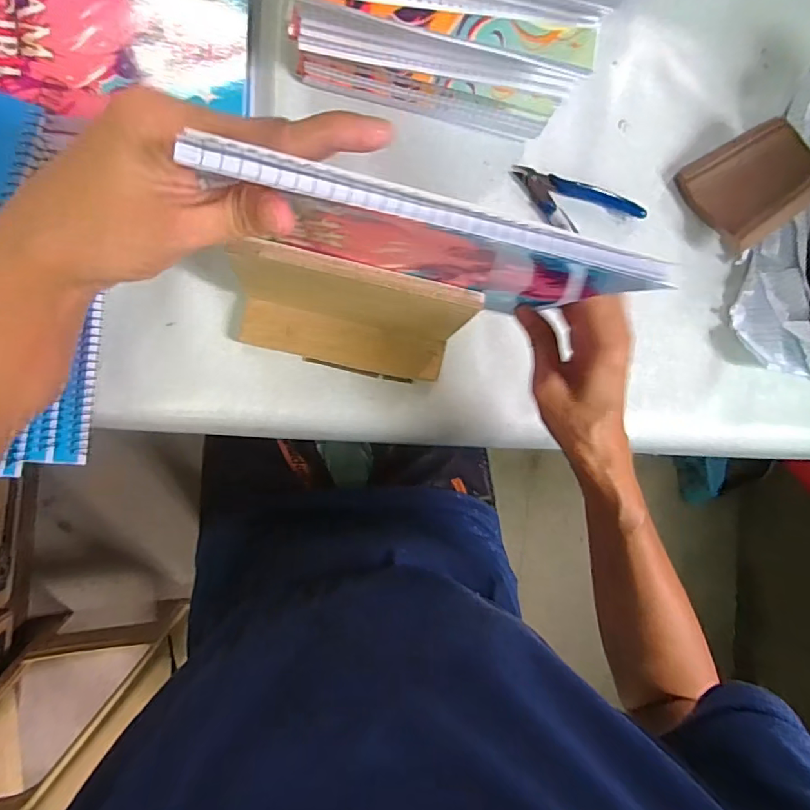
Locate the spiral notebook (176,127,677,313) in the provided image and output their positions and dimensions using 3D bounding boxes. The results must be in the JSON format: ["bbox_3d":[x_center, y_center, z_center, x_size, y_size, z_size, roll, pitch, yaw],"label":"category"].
[{"bbox_3d":[0.014,-0.078,0.247,0.192,0.144,0.015,10,95,-10],"label":"spiral notebook"}]

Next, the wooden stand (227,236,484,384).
[{"bbox_3d":[-0.038,-0.056,0.346,0.154,0.109,0.060,12,87,-8],"label":"wooden stand"}]

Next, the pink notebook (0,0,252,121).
[{"bbox_3d":[-0.217,-0.280,0.369,0.196,0.020,0.136,2,88,-8],"label":"pink notebook"}]

